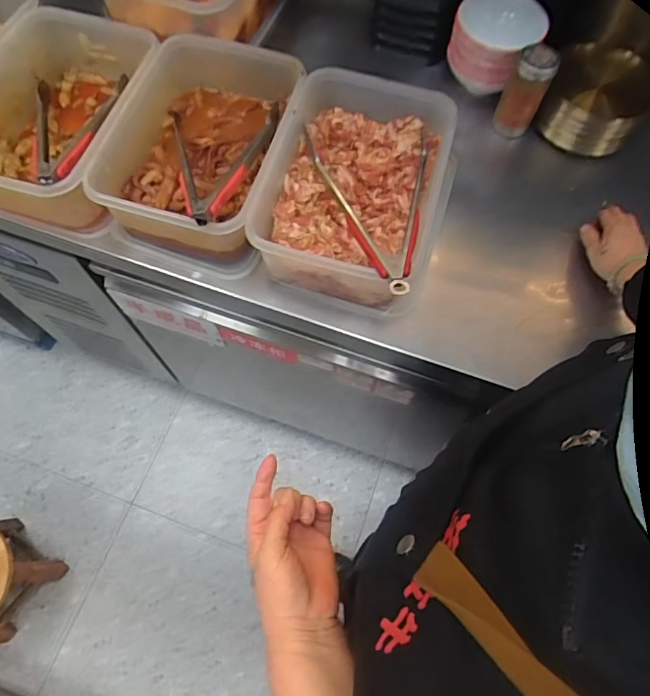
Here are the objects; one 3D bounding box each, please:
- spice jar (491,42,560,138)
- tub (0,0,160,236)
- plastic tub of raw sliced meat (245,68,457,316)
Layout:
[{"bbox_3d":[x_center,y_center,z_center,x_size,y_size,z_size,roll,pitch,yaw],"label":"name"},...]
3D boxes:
[{"bbox_3d":[0.287,-0.366,0.721,0.055,0.142,0.047,27,70,9],"label":"spice jar"},{"bbox_3d":[-0.372,-0.326,0.708,0.219,0.112,0.314,15,68,5],"label":"tub"},{"bbox_3d":[0.041,-0.206,0.647,0.227,0.121,0.310,17,68,6],"label":"plastic tub of raw sliced meat"}]

